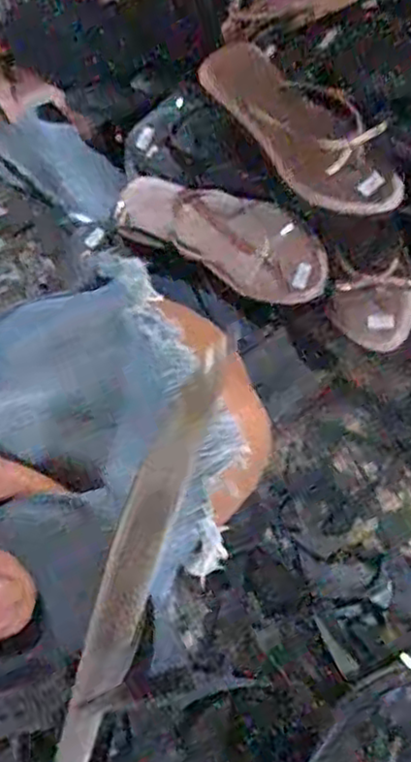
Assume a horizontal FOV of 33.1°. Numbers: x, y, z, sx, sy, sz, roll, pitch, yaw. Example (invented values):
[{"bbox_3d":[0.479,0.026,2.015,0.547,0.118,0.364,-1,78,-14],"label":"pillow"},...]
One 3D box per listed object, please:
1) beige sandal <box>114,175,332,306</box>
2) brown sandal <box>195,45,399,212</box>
[{"bbox_3d":[0.016,-0.149,0.701,0.229,0.040,0.082,33,97,18],"label":"beige sandal"},{"bbox_3d":[0.087,-0.241,0.673,0.096,0.058,0.231,-29,67,-14],"label":"brown sandal"}]

